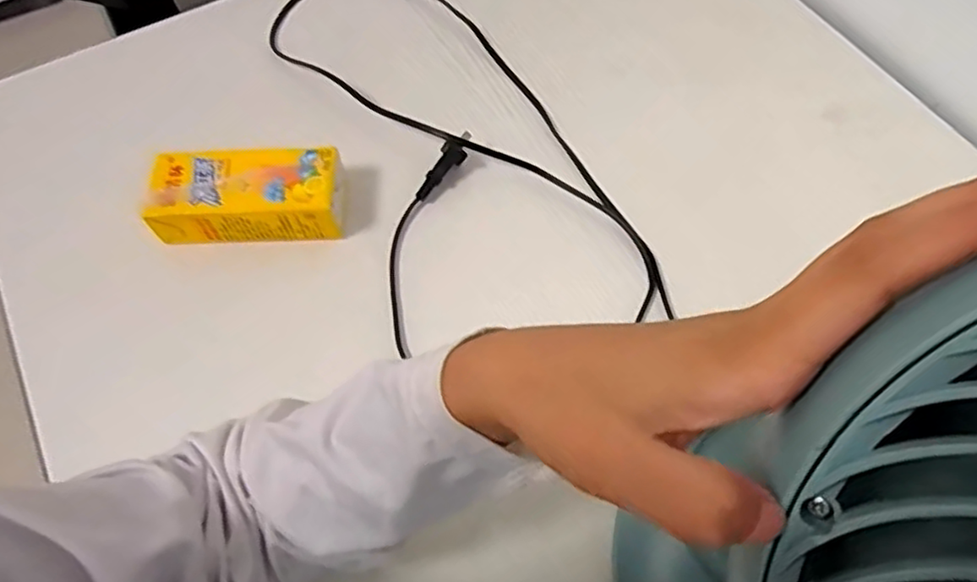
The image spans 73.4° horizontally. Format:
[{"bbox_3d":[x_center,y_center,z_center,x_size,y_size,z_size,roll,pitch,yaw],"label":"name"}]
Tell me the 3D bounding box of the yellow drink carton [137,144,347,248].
[{"bbox_3d":[-0.174,-0.068,0.480,0.130,0.044,0.055,-4,63,-1],"label":"yellow drink carton"}]

